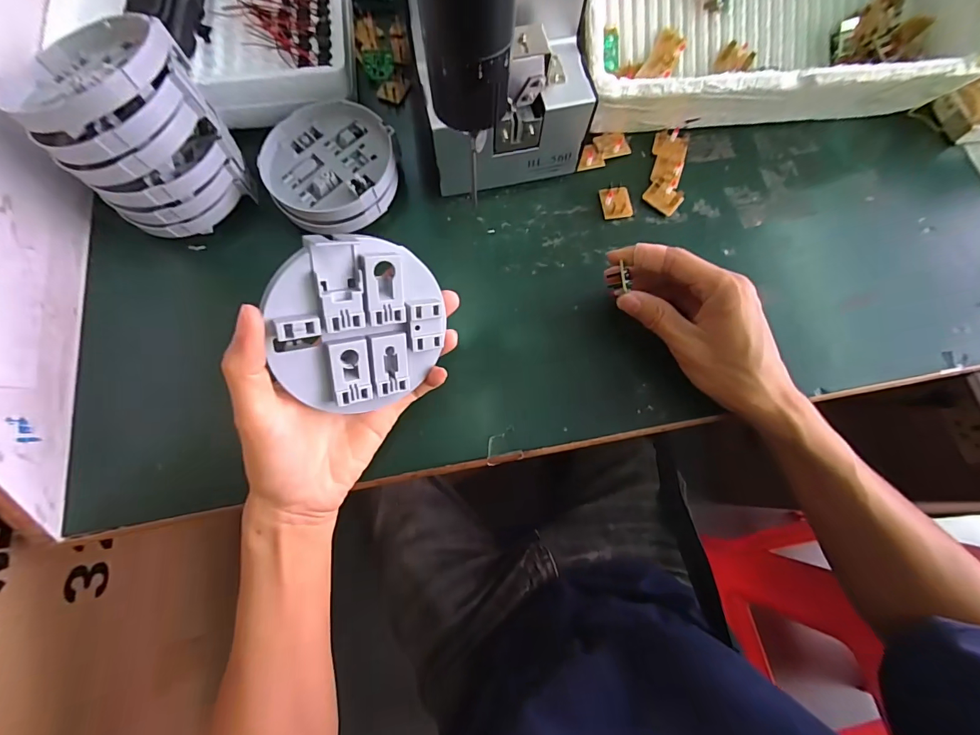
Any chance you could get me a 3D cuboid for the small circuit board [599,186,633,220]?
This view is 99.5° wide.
[{"bbox_3d":[0.112,-0.145,0.362,0.026,0.007,0.028,-4,74,-2],"label":"small circuit board"}]

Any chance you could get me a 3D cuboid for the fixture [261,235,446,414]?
[{"bbox_3d":[-0.071,-0.023,0.235,0.094,0.013,0.095,-9,113,-27],"label":"fixture"}]

